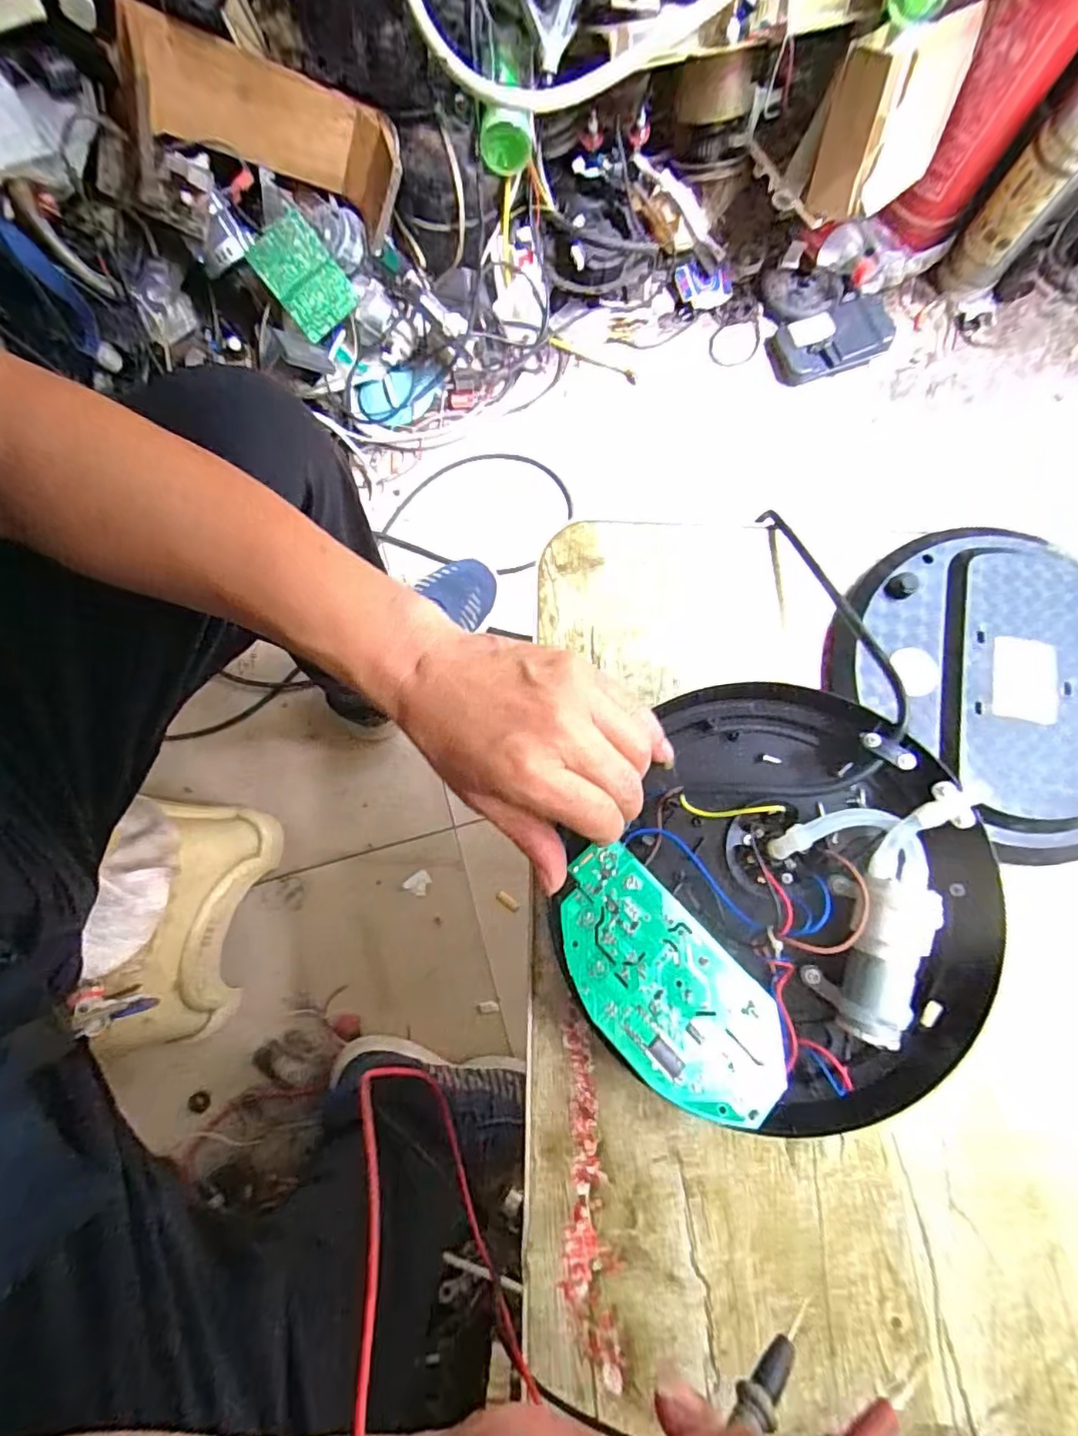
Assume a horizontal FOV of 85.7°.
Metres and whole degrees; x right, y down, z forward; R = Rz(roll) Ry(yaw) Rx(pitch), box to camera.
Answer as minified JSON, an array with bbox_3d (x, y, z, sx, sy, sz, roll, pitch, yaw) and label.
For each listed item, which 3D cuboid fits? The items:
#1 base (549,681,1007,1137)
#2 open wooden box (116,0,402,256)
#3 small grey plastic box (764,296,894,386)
[{"bbox_3d":[0.117,0.098,0.303,0.209,0.053,0.206,0,79,-1],"label":"base"},{"bbox_3d":[-0.333,-0.713,0.720,0.295,0.121,0.095,-8,78,-32],"label":"open wooden box"},{"bbox_3d":[0.467,-0.612,0.939,0.189,0.040,0.108,-19,80,-4],"label":"small grey plastic box"}]

